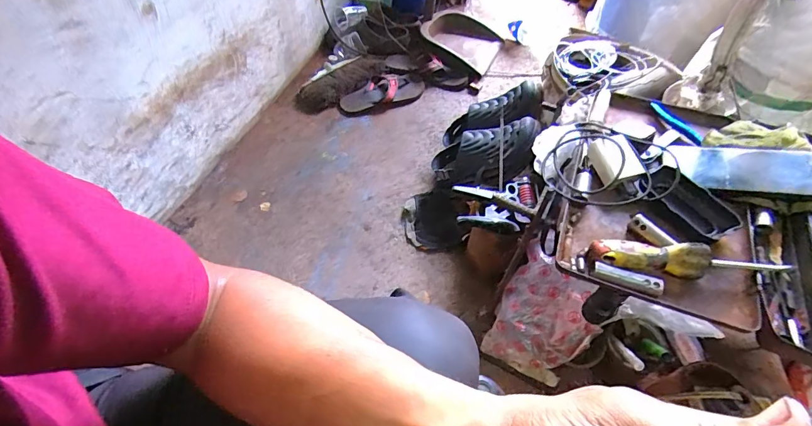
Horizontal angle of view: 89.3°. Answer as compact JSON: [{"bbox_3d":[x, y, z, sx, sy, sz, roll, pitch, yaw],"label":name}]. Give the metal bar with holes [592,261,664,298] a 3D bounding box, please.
[{"bbox_3d":[0.237,0.070,0.439,0.069,0.015,0.017,20,54,11],"label":"metal bar with holes"}]

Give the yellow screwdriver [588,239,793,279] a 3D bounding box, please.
[{"bbox_3d":[0.303,0.050,0.444,0.190,0.027,0.033,8,53,3],"label":"yellow screwdriver"}]

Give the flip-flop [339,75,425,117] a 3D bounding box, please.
[{"bbox_3d":[-0.071,-0.345,1.191,0.259,0.041,0.129,-19,57,-15],"label":"flip-flop"}]

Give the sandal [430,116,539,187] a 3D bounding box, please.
[{"bbox_3d":[0.151,-0.121,0.867,0.260,0.081,0.107,-13,43,39],"label":"sandal"}]

